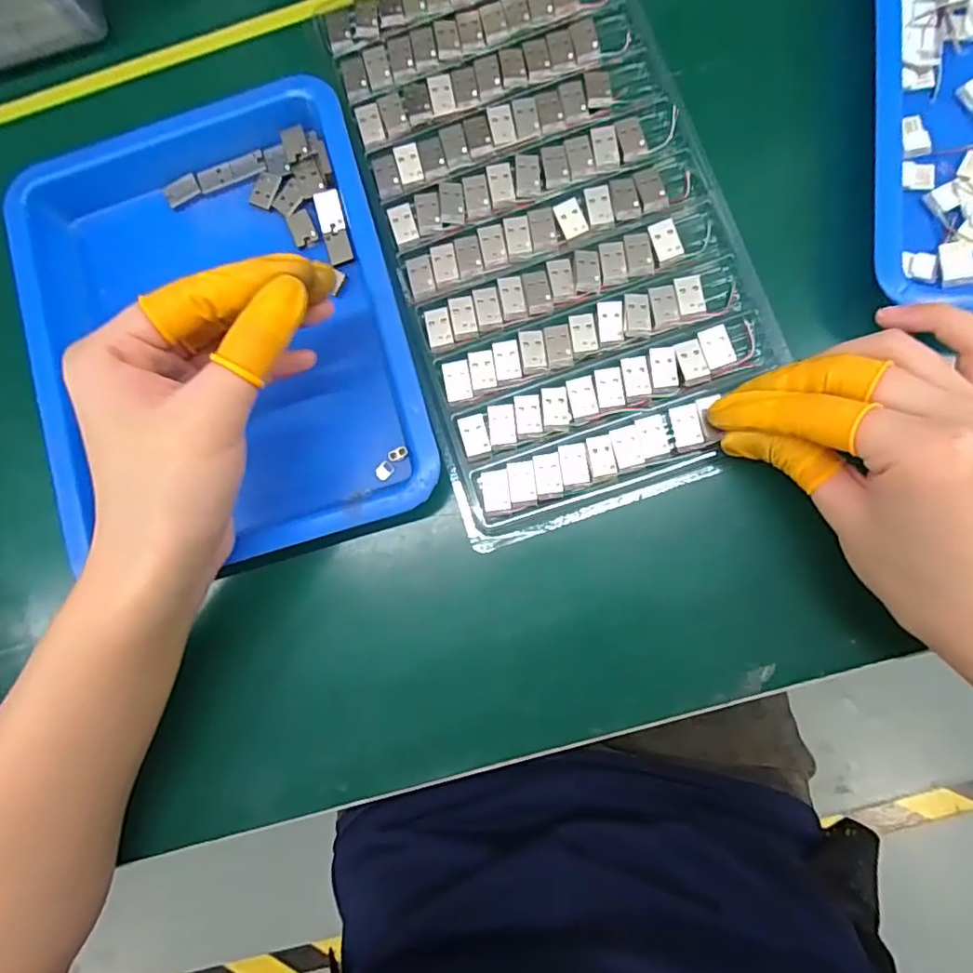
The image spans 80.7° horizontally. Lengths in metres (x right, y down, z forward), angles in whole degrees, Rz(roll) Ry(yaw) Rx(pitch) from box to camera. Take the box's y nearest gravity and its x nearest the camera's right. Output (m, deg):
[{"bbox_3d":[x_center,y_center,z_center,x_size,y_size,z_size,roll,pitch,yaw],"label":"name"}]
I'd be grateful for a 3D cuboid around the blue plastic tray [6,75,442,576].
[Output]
[{"bbox_3d":[-0.129,-0.081,0.278,0.175,0.048,0.236,-18,77,2],"label":"blue plastic tray"}]

